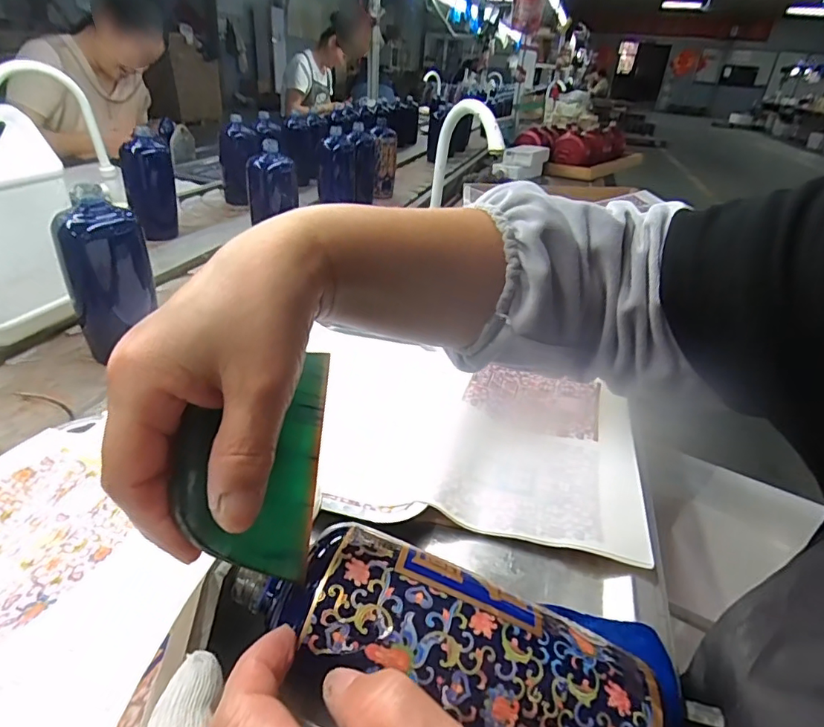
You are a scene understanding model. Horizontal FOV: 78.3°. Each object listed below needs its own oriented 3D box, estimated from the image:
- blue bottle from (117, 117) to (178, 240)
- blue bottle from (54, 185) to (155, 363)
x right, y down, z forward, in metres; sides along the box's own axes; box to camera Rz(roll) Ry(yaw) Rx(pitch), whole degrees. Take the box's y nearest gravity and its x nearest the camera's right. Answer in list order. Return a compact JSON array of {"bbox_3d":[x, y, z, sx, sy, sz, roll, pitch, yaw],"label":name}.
[{"bbox_3d":[-0.487,-0.340,0.957,0.098,0.181,0.072,-13,37,-27],"label":"blue bottle"},{"bbox_3d":[-0.339,-0.093,0.571,0.058,0.185,0.062,7,33,3],"label":"blue bottle"}]

